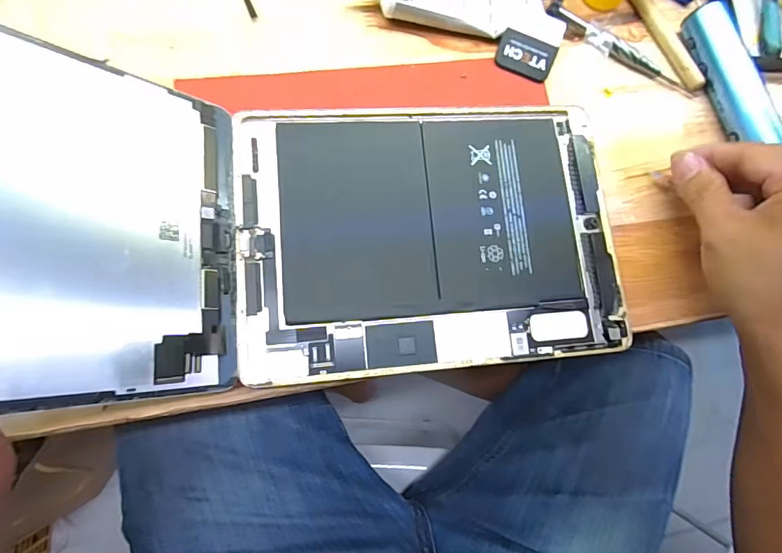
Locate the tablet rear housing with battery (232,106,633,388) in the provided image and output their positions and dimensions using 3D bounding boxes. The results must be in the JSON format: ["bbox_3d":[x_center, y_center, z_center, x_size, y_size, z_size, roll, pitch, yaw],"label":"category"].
[{"bbox_3d":[0.025,-0.028,0.278,0.232,0.008,0.167,-4,80,-7],"label":"tablet rear housing with battery"}]

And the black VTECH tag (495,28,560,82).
[{"bbox_3d":[0.095,-0.155,0.309,0.039,0.006,0.027,22,81,-4],"label":"black VTECH tag"}]

